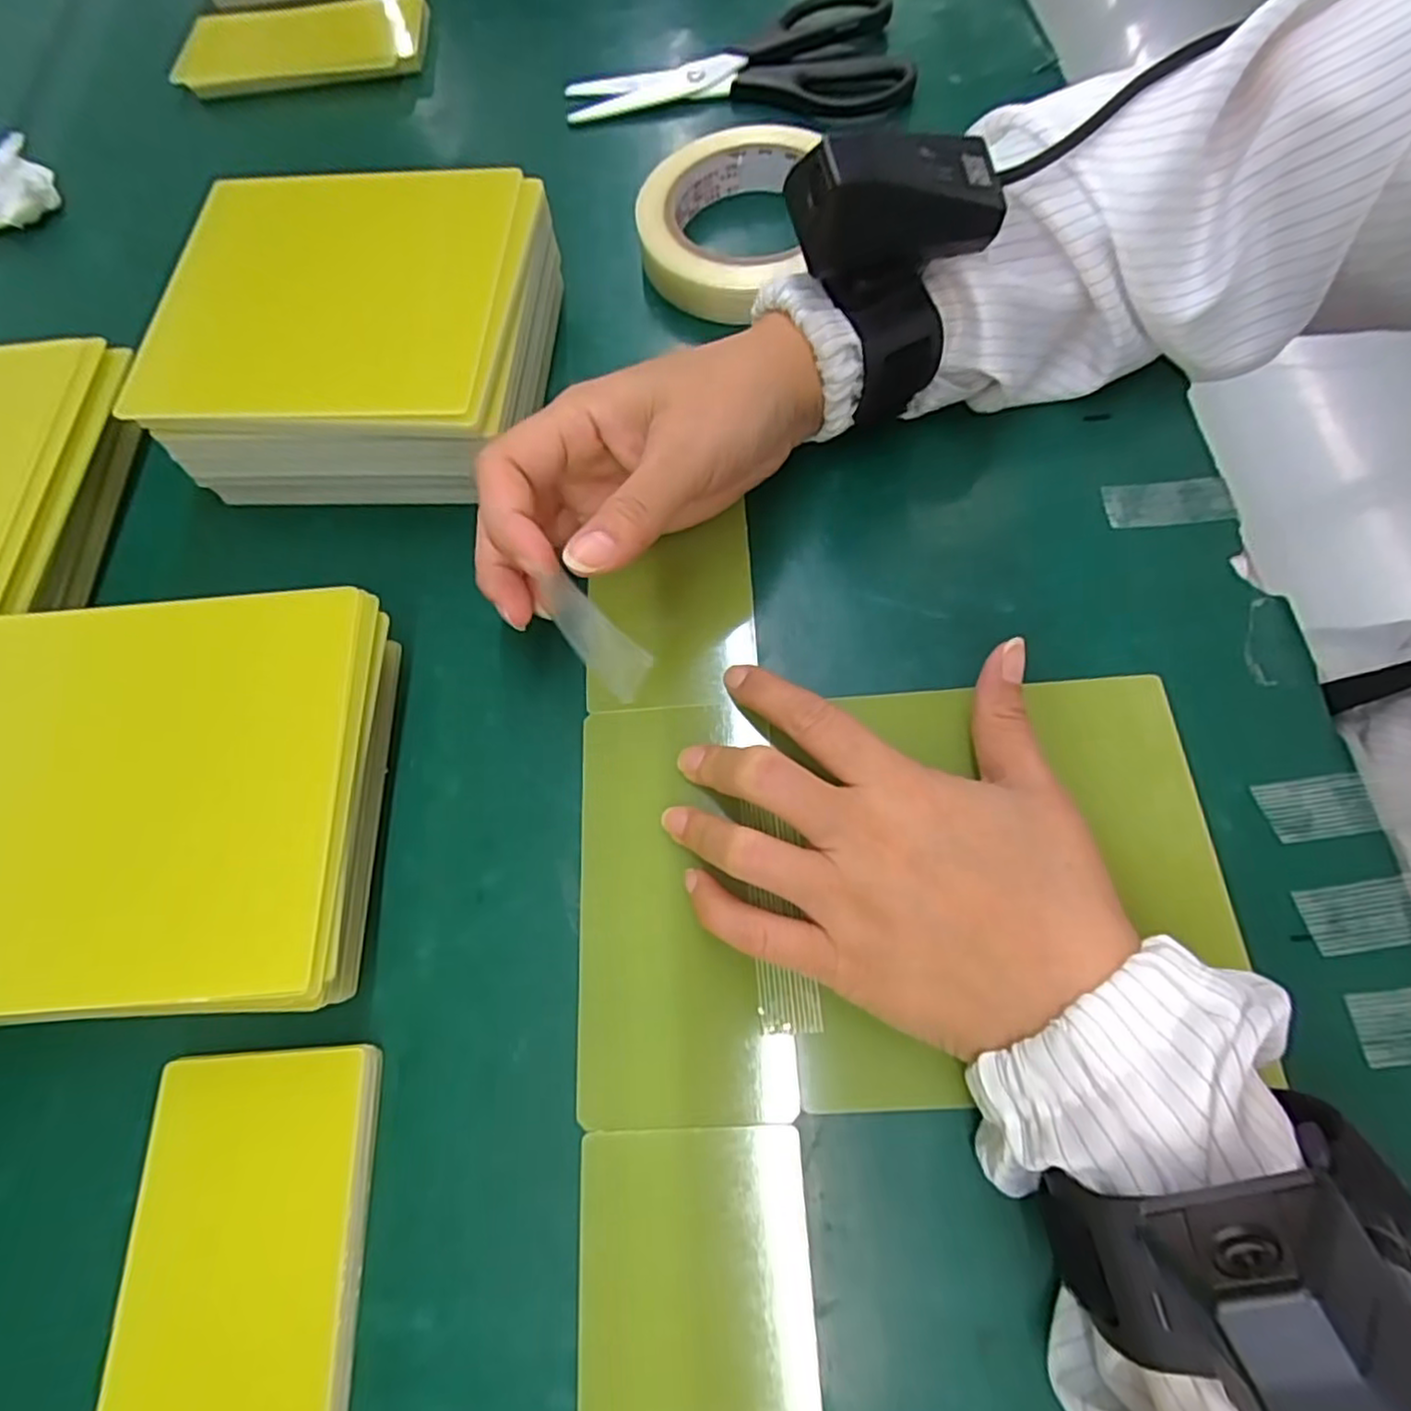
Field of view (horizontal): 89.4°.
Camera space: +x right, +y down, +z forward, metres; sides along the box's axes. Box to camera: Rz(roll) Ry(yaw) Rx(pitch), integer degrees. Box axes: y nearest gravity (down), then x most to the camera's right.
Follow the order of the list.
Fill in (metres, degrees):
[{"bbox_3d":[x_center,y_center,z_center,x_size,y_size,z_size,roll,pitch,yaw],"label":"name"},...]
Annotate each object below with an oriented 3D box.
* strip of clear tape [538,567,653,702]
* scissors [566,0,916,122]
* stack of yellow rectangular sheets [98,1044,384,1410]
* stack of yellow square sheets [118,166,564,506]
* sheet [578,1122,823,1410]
[{"bbox_3d":[-0.036,-0.022,0.234,0.044,0.004,0.018,45,62,-19],"label":"strip of clear tape"},{"bbox_3d":[0.018,-0.371,0.410,0.187,0.014,0.100,0,68,4],"label":"scissors"},{"bbox_3d":[-0.133,0.178,0.203,0.065,0.012,0.142,-4,69,1],"label":"stack of yellow rectangular sheets"},{"bbox_3d":[-0.148,-0.160,0.309,0.158,0.057,0.136,1,69,3],"label":"stack of yellow square sheets"},{"bbox_3d":[-0.001,0.195,0.191,0.065,0.004,0.140,-3,67,0],"label":"sheet"}]

